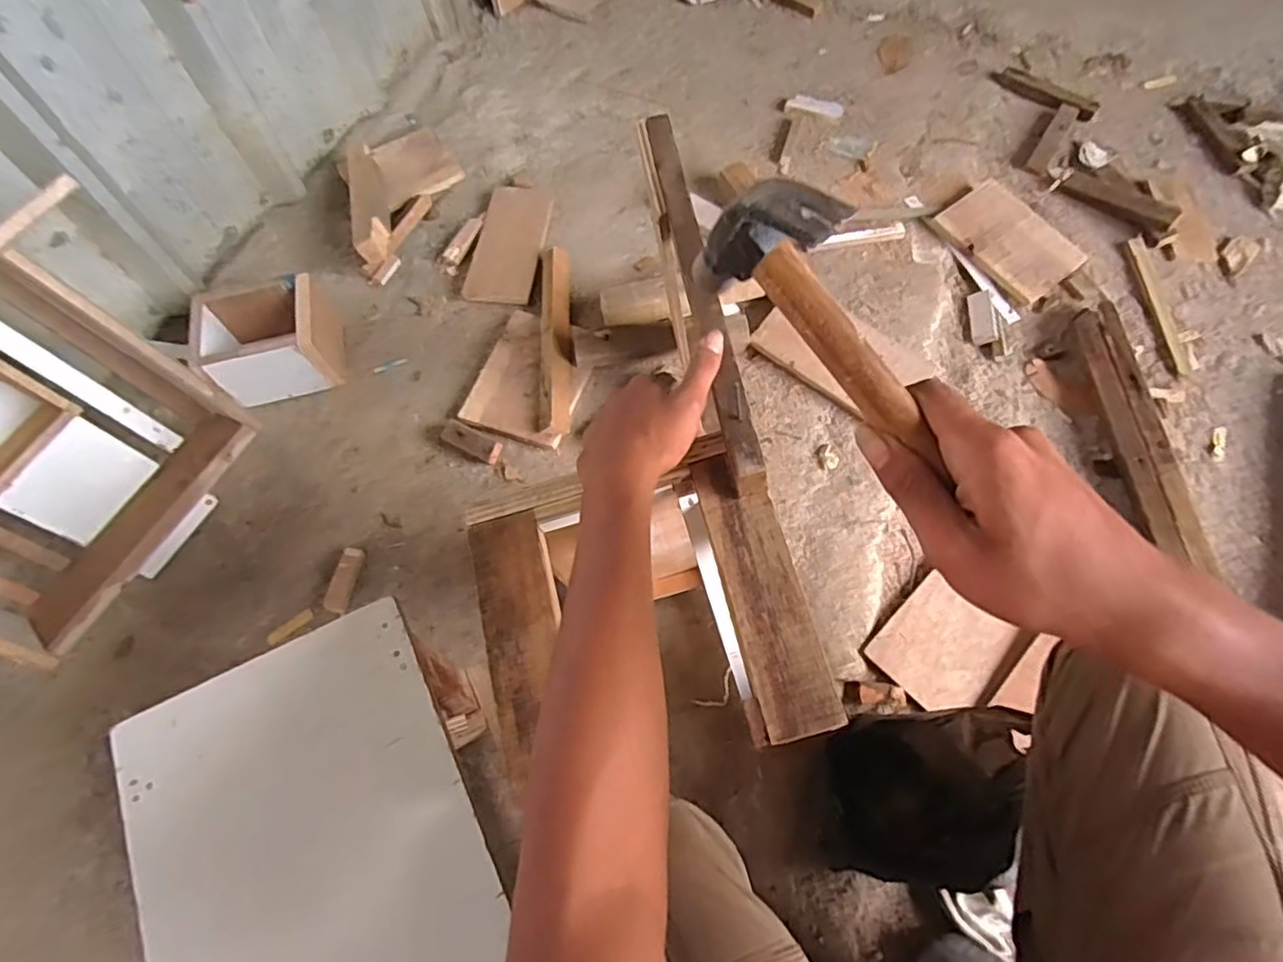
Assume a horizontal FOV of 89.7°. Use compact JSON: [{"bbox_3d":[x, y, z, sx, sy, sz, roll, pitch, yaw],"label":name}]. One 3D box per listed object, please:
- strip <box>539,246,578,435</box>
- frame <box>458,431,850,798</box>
[{"bbox_3d":[-0.123,-0.213,0.937,0.049,0.033,0.327,-5,64,-2],"label":"strip"},{"bbox_3d":[-0.001,0.086,0.448,0.219,0.027,0.209,-13,68,-4],"label":"frame"}]

